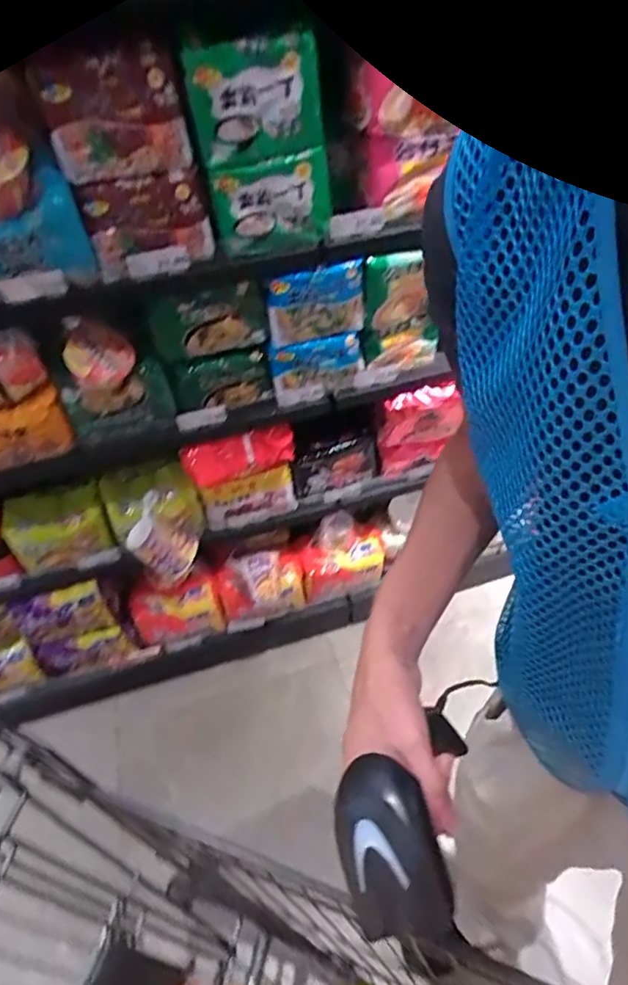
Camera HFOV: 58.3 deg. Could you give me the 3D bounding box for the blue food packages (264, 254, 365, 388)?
[{"bbox_3d":[0.005,-0.278,0.983,0.171,0.234,0.046,-10,44,-4],"label":"blue food packages"}]

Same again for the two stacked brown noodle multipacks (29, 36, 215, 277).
[{"bbox_3d":[-0.242,-0.432,0.747,0.166,0.246,0.081,-16,45,-10],"label":"two stacked brown noodle multipacks"}]

